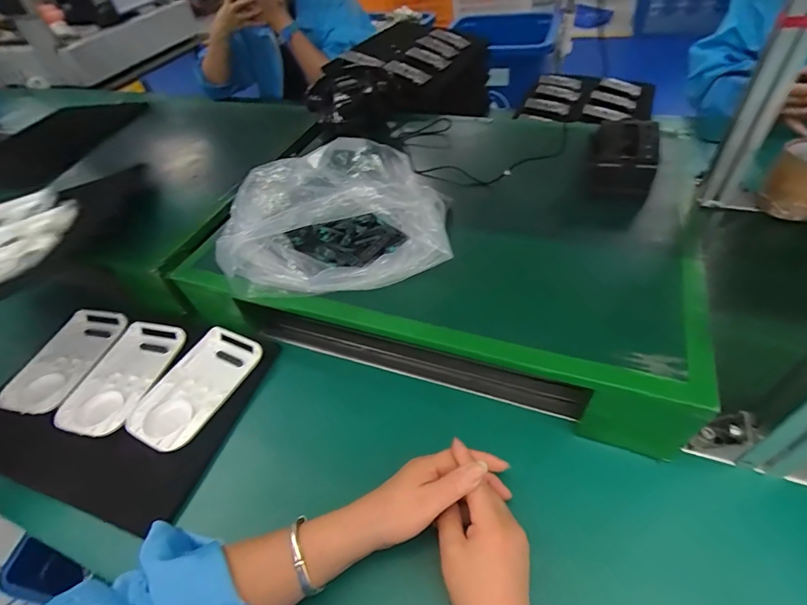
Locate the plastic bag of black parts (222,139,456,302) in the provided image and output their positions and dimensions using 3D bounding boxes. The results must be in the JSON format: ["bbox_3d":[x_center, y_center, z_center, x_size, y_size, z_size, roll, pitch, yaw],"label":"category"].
[{"bbox_3d":[-0.078,-0.095,0.463,0.241,0.121,0.115,-7,46,3],"label":"plastic bag of black parts"}]

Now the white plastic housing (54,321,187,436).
[{"bbox_3d":[-0.363,0.095,0.538,0.103,0.022,0.158,5,48,14],"label":"white plastic housing"}]

